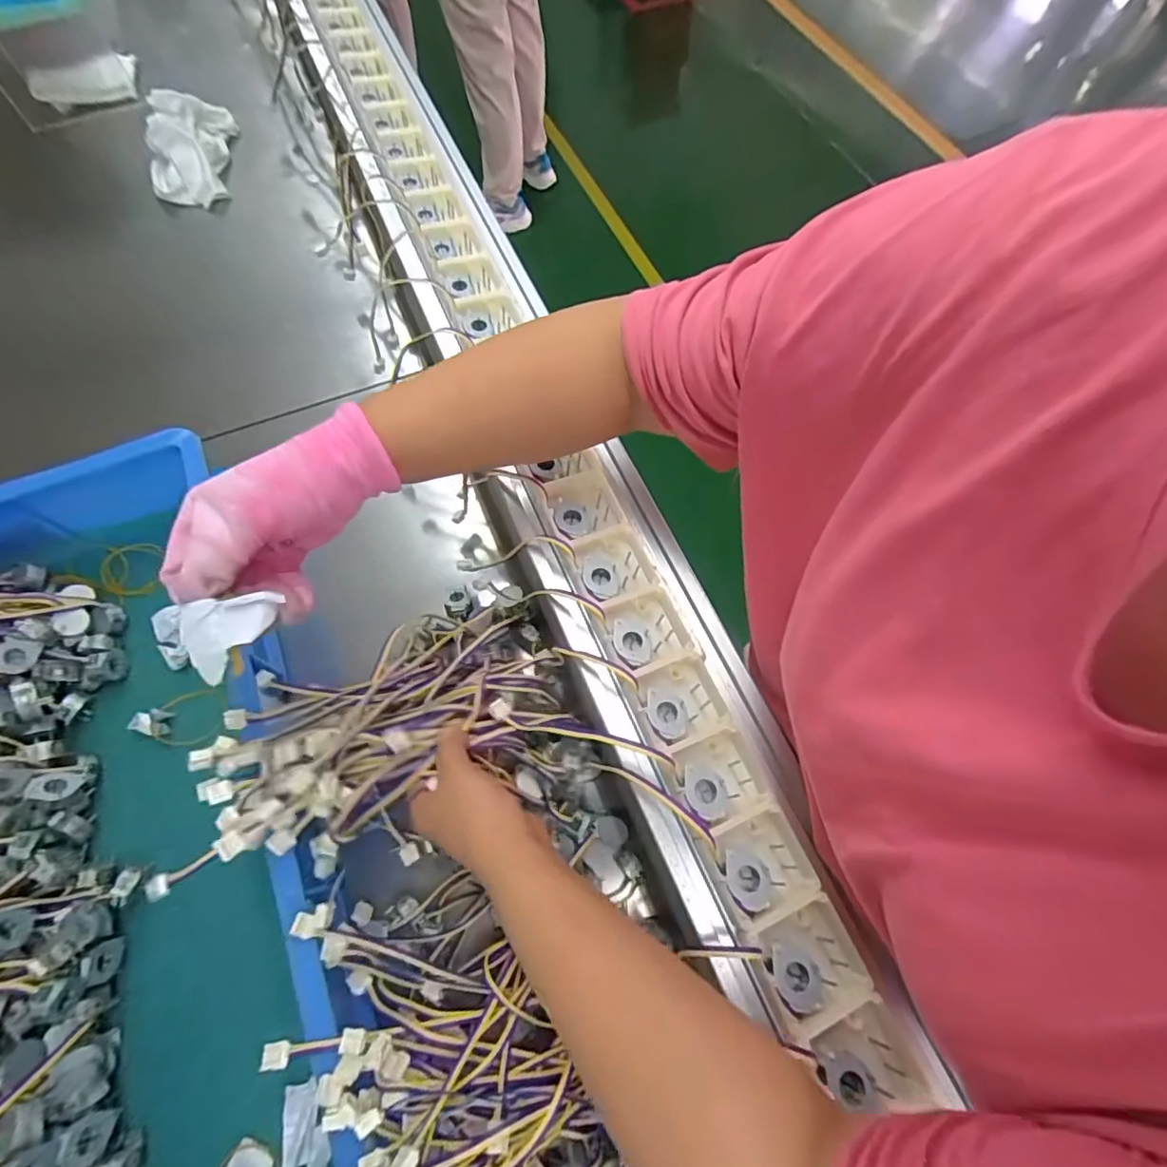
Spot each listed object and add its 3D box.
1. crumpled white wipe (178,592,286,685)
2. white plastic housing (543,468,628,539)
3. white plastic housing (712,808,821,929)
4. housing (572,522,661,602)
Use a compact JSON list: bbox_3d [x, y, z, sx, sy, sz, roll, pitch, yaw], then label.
[{"bbox_3d":[-0.183,0.028,0.292,0.047,0.020,0.037,-9,67,-5],"label":"crumpled white wipe"},{"bbox_3d":[0.000,-0.056,0.418,0.049,0.016,0.051,-18,68,-9],"label":"white plastic housing"},{"bbox_3d":[0.100,0.160,0.326,0.051,0.017,0.049,-20,68,-9],"label":"white plastic housing"},{"bbox_3d":[0.021,-0.013,0.398,0.048,0.017,0.052,-18,68,-8],"label":"housing"}]

